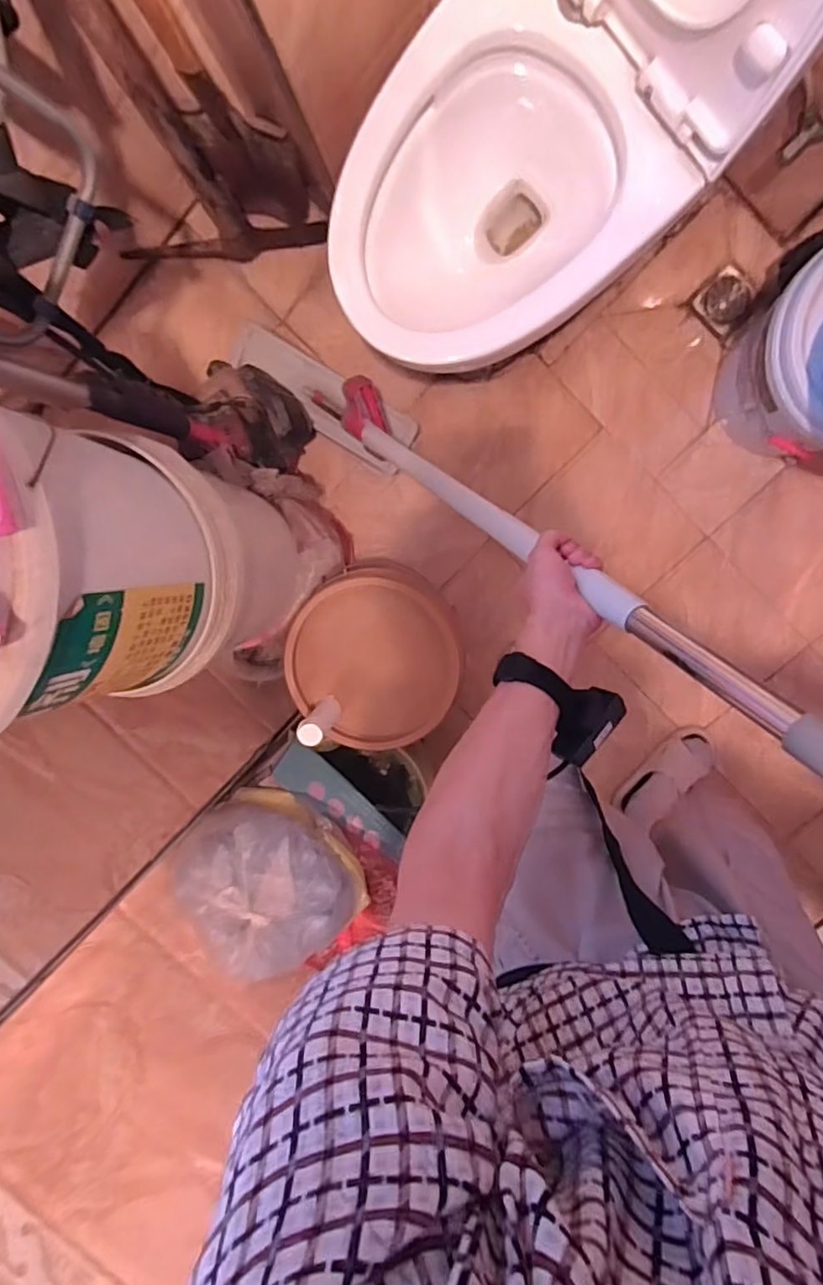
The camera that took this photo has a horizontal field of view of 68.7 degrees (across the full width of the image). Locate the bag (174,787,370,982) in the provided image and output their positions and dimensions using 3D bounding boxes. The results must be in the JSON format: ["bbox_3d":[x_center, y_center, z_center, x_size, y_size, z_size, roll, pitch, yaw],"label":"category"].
[{"bbox_3d":[-0.223,0.359,0.927,0.220,0.148,0.250,-34,96,11],"label":"bag"}]

